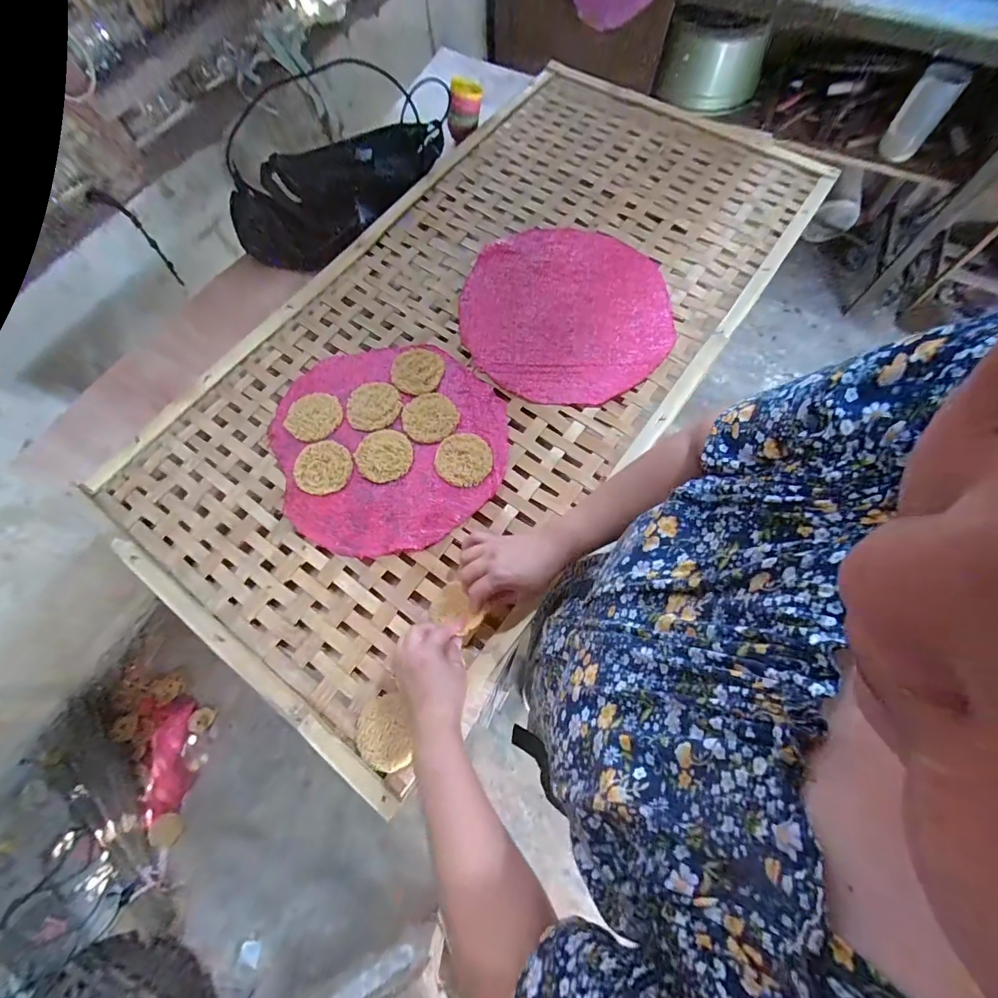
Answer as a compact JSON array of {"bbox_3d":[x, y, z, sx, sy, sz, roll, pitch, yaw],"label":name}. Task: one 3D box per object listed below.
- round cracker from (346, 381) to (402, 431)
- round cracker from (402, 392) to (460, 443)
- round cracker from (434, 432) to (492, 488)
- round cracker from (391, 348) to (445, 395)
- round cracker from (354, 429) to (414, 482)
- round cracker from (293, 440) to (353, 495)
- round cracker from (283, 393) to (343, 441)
[{"bbox_3d":[-0.185,-0.138,0.643,0.079,0.005,0.075,-11,70,-3],"label":"round cracker"},{"bbox_3d":[-0.100,-0.119,0.637,0.079,0.004,0.075,0,70,1],"label":"round cracker"},{"bbox_3d":[-0.048,-0.056,0.617,0.077,0.005,0.078,0,70,1],"label":"round cracker"},{"bbox_3d":[-0.124,-0.195,0.666,0.077,0.008,0.075,0,70,1],"label":"round cracker"},{"bbox_3d":[-0.161,-0.062,0.618,0.076,0.007,0.074,0,70,1],"label":"round cracker"},{"bbox_3d":[-0.244,-0.045,0.611,0.077,0.009,0.077,0,70,1],"label":"round cracker"},{"bbox_3d":[-0.269,-0.121,0.642,0.070,0.008,0.078,33,74,12],"label":"round cracker"}]

